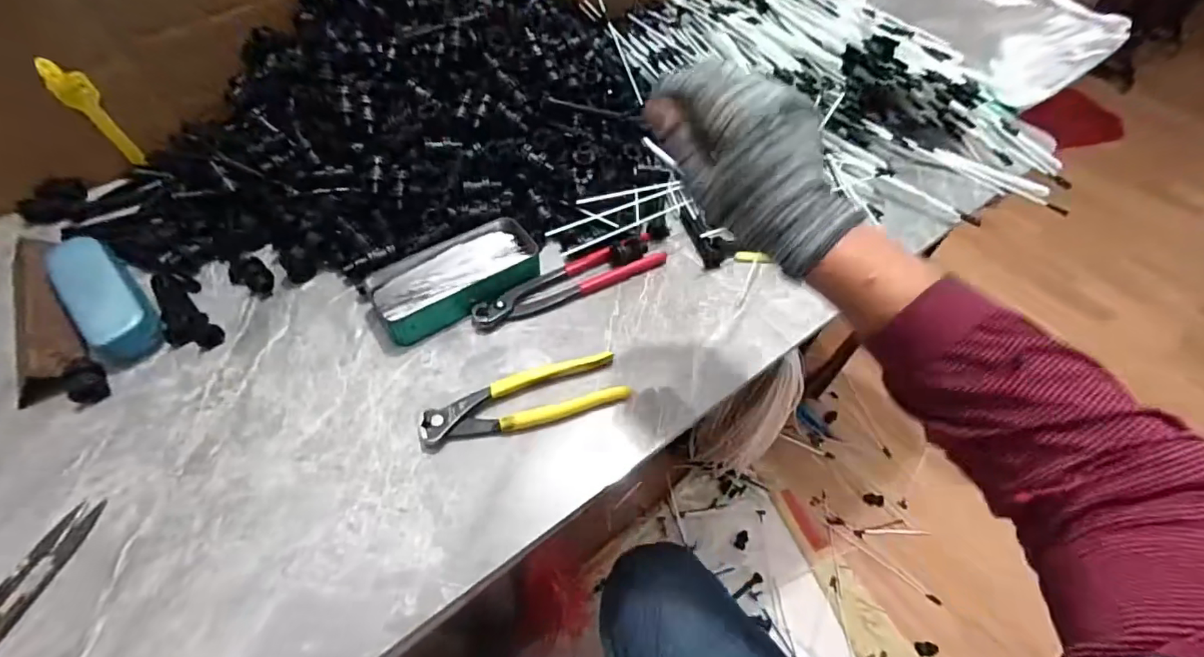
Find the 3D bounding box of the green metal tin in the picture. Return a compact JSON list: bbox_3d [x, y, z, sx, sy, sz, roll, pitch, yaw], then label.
[{"bbox_3d":[-0.130,-0.045,0.474,0.154,0.029,0.069,-34,62,-22],"label":"green metal tin"}]

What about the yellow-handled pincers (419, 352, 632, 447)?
[{"bbox_3d":[-0.063,0.059,0.411,0.163,0.016,0.044,-16,57,-12],"label":"yellow-handled pincers"}]

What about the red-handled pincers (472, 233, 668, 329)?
[{"bbox_3d":[-0.030,-0.047,0.489,0.197,0.017,0.040,-26,59,-18],"label":"red-handled pincers"}]

